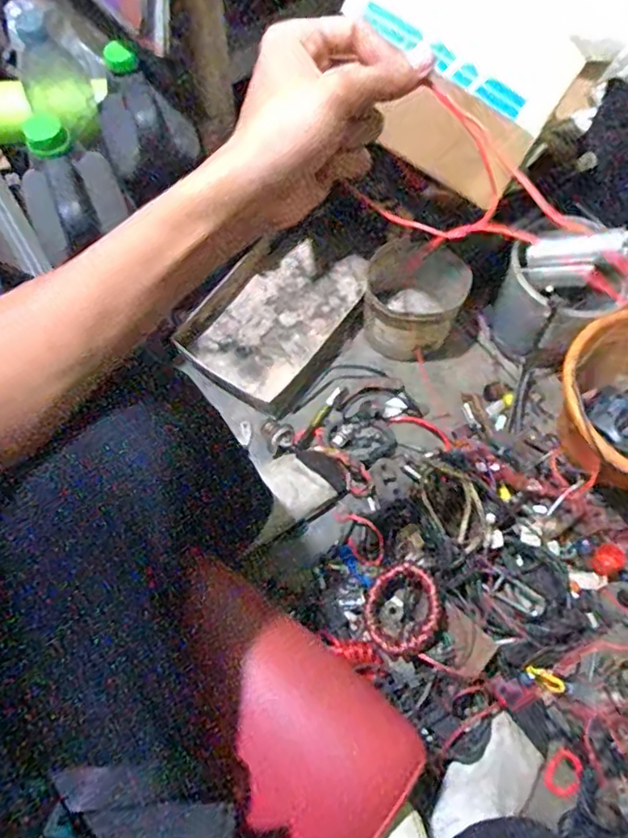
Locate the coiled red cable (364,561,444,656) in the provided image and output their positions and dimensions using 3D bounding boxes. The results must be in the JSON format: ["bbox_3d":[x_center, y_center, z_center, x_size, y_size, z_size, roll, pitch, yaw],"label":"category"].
[{"bbox_3d":[0.109,0.229,0.699,0.094,0.054,0.099,-25,70,-12],"label":"coiled red cable"}]

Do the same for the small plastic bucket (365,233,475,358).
[{"bbox_3d":[0.146,-0.184,0.913,0.151,0.113,0.166,1,67,-2],"label":"small plastic bucket"}]

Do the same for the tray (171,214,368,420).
[{"bbox_3d":[-0.051,-0.164,0.943,0.222,0.094,0.307,35,70,12],"label":"tray"}]

